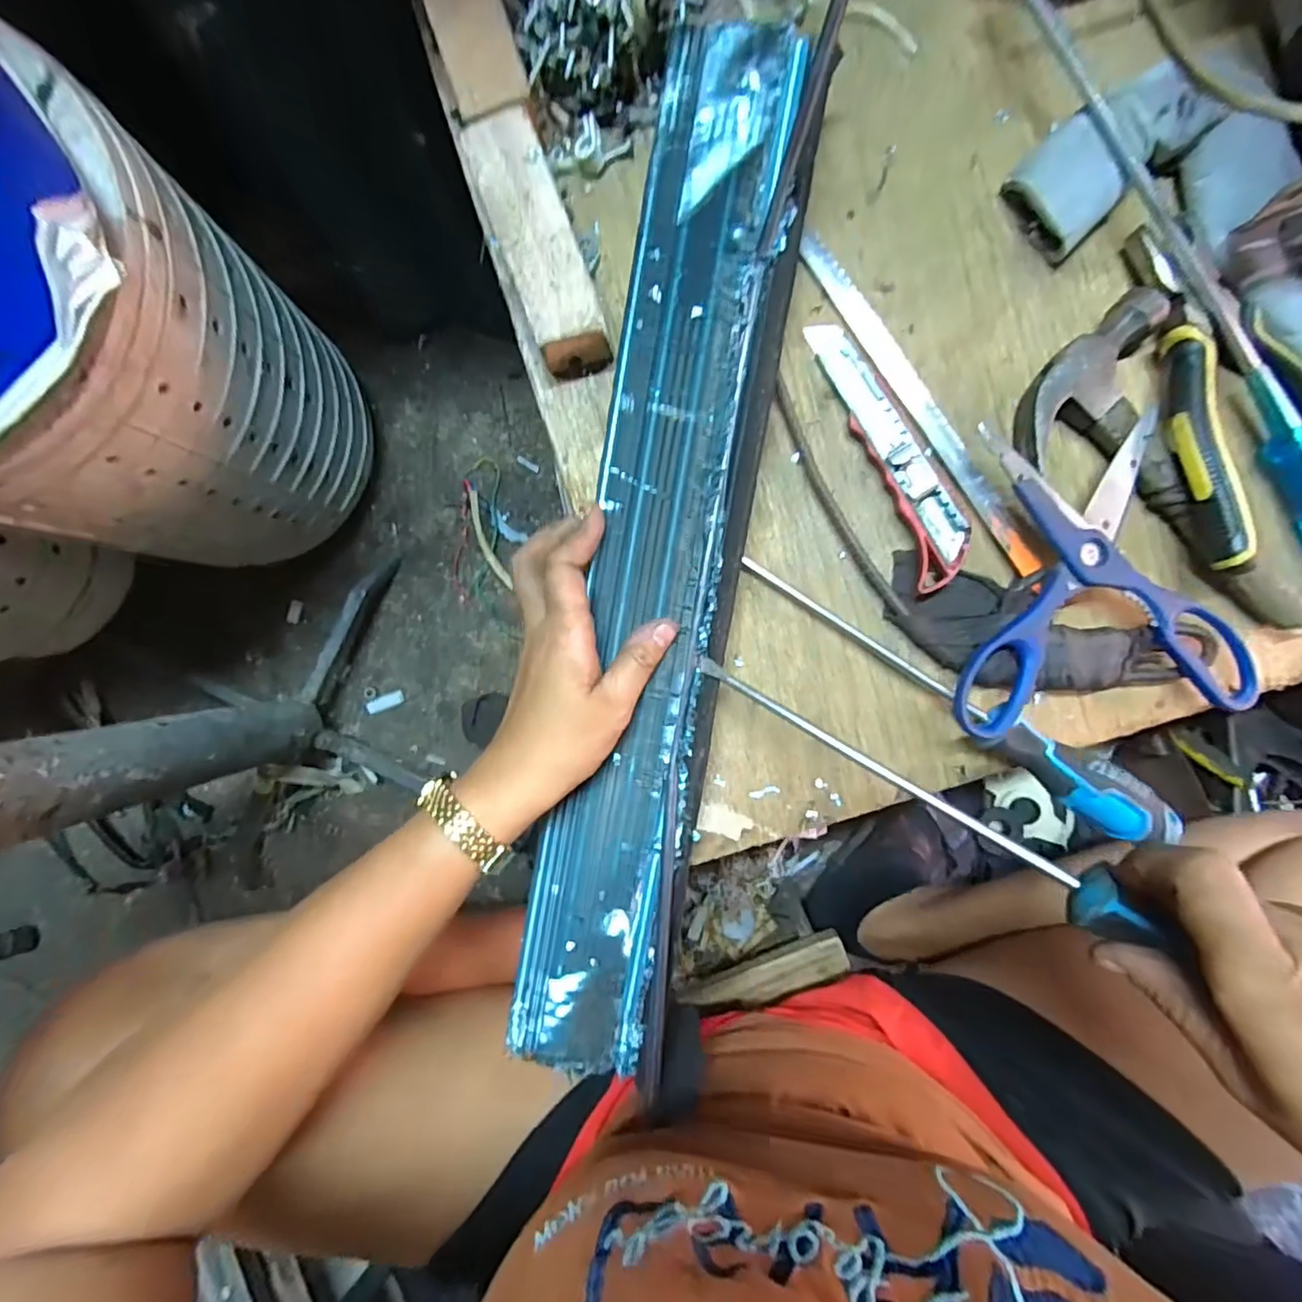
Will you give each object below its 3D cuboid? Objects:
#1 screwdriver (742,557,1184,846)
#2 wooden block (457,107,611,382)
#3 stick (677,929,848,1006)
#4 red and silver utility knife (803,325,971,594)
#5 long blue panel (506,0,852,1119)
[{"bbox_3d":[0.168,0.023,0.336,0.265,0.026,0.031,36,96,11],"label":"screwdriver"},{"bbox_3d":[-0.059,-0.220,0.326,0.042,0.035,0.126,-20,90,2],"label":"wooden block"},{"bbox_3d":[0.099,0.288,0.526,0.149,0.030,0.033,-21,90,2],"label":"stick"},{"bbox_3d":[0.136,-0.114,0.330,0.039,0.013,0.158,-28,90,2],"label":"red and silver utility knife"},{"bbox_3d":[0.011,-0.034,0.315,0.102,0.030,0.557,9,94,0],"label":"long blue panel"}]

